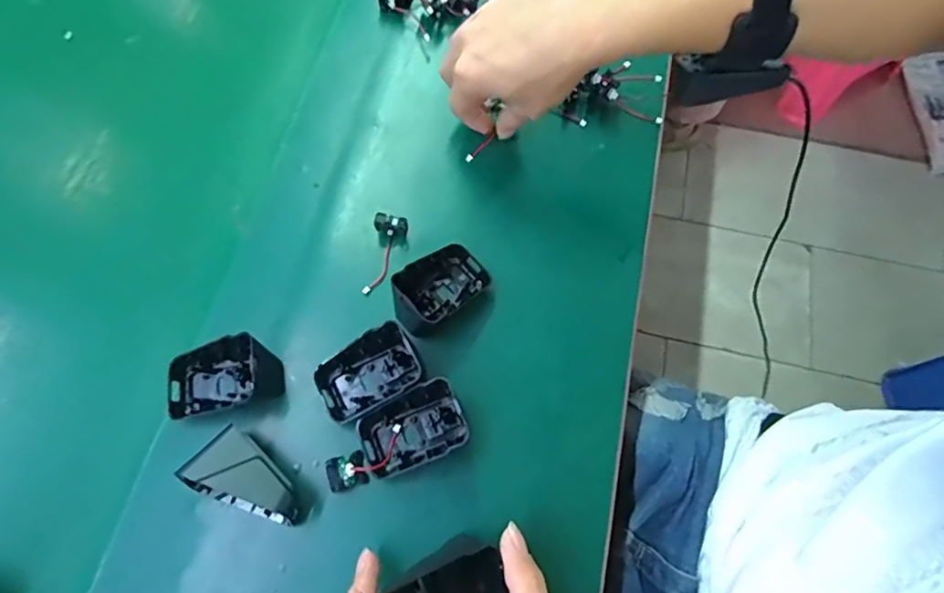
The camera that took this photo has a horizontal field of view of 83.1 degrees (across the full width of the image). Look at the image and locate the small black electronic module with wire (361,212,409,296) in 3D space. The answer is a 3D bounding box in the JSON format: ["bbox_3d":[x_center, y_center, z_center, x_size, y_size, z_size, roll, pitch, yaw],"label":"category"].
[{"bbox_3d":[-0.063,-0.034,0.391,0.024,0.016,0.065,8,69,2],"label":"small black electronic module with wire"}]

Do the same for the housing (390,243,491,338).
[{"bbox_3d":[-0.022,-0.008,0.371,0.069,0.043,0.041,-42,75,-15],"label":"housing"}]

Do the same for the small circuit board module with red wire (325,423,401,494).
[{"bbox_3d":[-0.067,0.105,0.343,0.053,0.015,0.022,-28,72,-11],"label":"small circuit board module with red wire"}]

